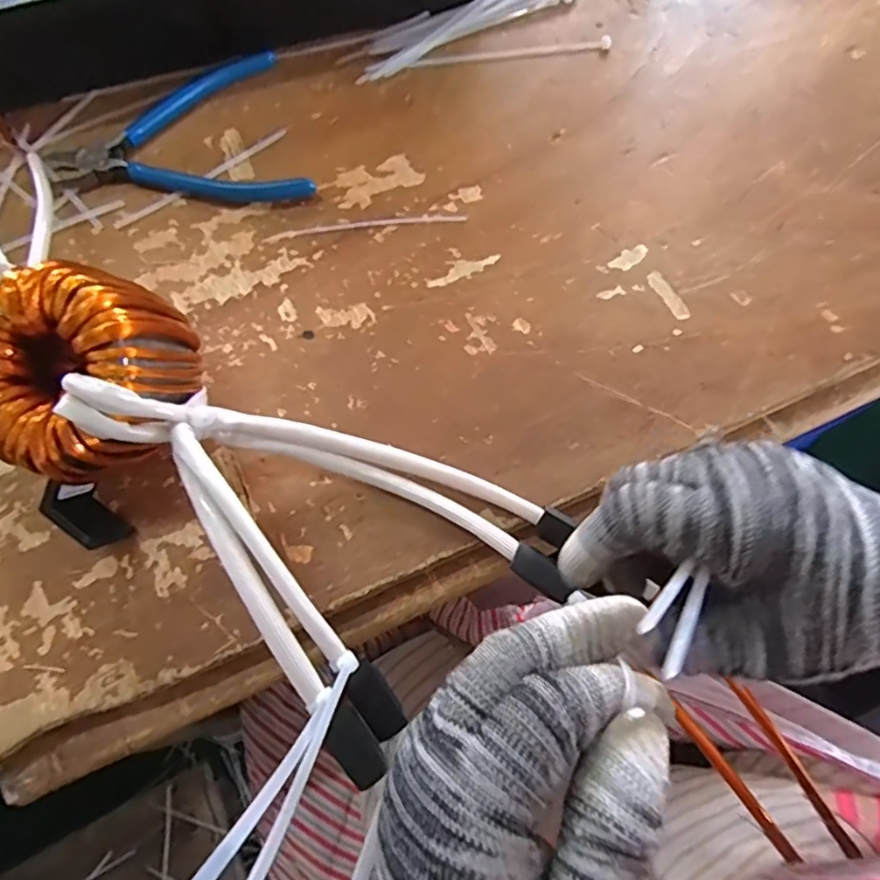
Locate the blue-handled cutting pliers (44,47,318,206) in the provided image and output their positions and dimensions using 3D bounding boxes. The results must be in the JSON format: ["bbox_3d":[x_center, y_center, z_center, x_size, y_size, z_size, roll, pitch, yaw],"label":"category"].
[{"bbox_3d":[-0.158,-0.176,0.361,0.142,0.010,0.117,-15,69,-7],"label":"blue-handled cutting pliers"}]

